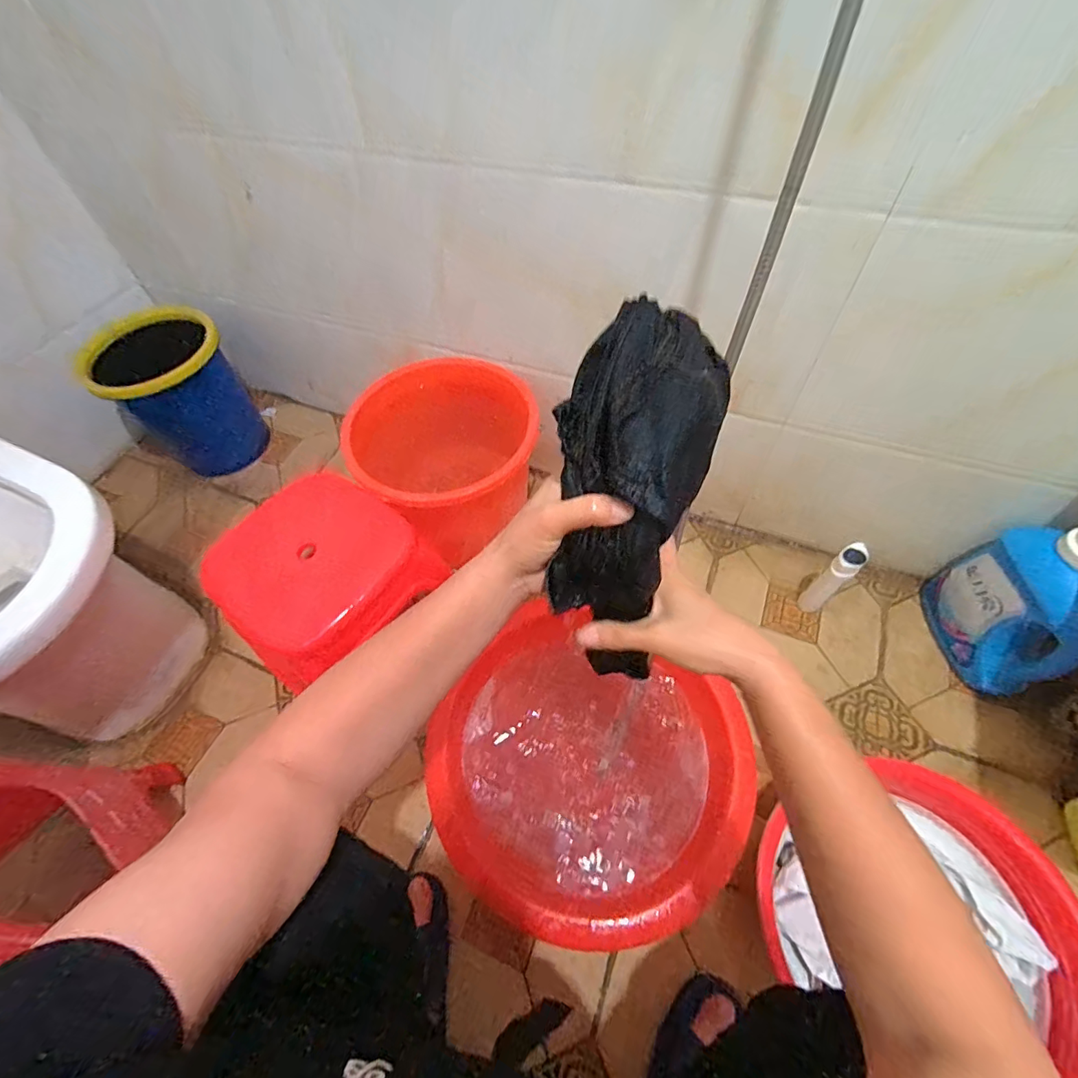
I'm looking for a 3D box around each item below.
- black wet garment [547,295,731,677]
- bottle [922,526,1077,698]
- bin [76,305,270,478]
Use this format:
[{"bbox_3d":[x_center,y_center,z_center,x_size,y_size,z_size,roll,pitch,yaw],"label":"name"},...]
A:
[{"bbox_3d":[0.063,-0.014,0.364,0.105,0.293,0.074,11,23,11],"label":"black wet garment"},{"bbox_3d":[0.702,0.097,0.705,0.073,0.294,0.195,-1,57,3],"label":"bottle"},{"bbox_3d":[-0.759,-0.299,1.059,0.260,0.299,0.244,38,67,24],"label":"bin"}]

